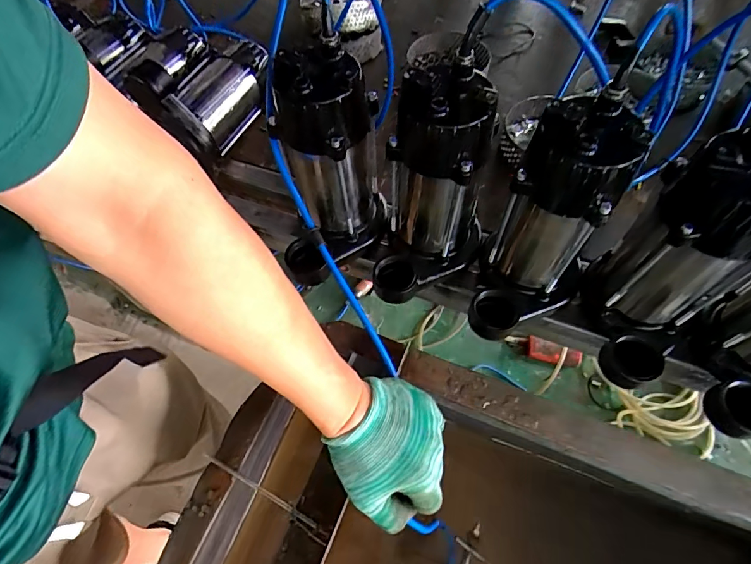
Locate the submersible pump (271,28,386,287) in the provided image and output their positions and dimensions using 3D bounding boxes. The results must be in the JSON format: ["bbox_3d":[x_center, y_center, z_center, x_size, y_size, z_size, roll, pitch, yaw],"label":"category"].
[{"bbox_3d":[-0.058,-0.112,0.487,0.102,0.235,0.152,16,63,11],"label":"submersible pump"}]

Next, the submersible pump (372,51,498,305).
[{"bbox_3d":[0.062,-0.085,0.472,0.116,0.240,0.152,11,62,9],"label":"submersible pump"}]

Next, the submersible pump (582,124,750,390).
[{"bbox_3d":[0.281,-0.010,0.414,0.111,0.226,0.132,40,69,22],"label":"submersible pump"}]

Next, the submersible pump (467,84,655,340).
[{"bbox_3d":[0.160,-0.045,0.444,0.143,0.239,0.108,-38,65,-17],"label":"submersible pump"}]

